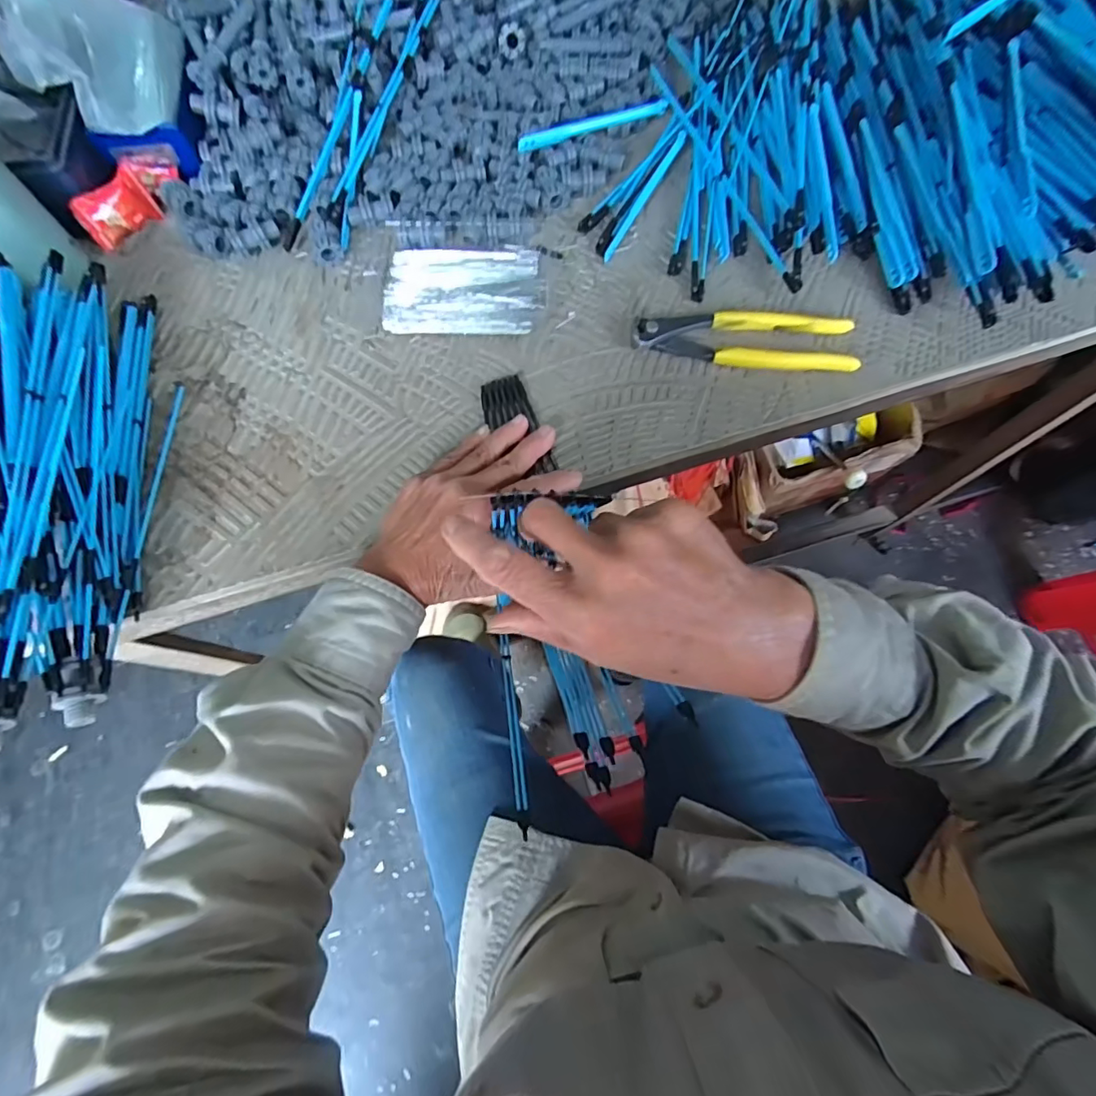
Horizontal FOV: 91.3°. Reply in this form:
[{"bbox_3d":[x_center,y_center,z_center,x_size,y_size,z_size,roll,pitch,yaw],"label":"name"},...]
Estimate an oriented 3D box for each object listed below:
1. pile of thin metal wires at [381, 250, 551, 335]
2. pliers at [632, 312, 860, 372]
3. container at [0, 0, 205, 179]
[{"bbox_3d":[-0.066,-0.208,0.431,0.126,0.005,0.079,1,71,0],"label":"pile of thin metal wires"},{"bbox_3d":[0.150,-0.161,0.412,0.167,0.015,0.048,4,72,1],"label":"pliers"},{"bbox_3d":[-0.352,-0.384,0.434,0.105,0.088,0.109,-7,72,-2],"label":"container"}]

